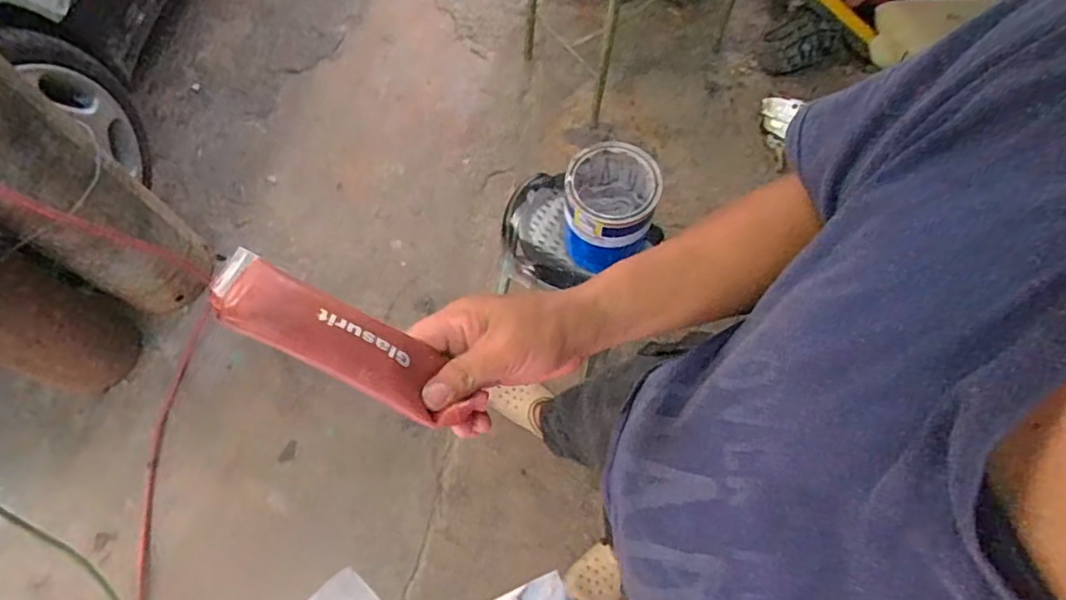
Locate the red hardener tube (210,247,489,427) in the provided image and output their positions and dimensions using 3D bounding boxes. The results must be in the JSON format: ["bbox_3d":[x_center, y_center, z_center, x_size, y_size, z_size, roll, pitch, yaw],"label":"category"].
[{"bbox_3d":[-0.108,0.025,0.343,0.150,0.023,0.044,33,69,-17],"label":"red hardener tube"}]

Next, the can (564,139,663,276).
[{"bbox_3d":[0.141,-0.163,1.102,0.155,0.218,0.165,0,68,-1],"label":"can"}]

